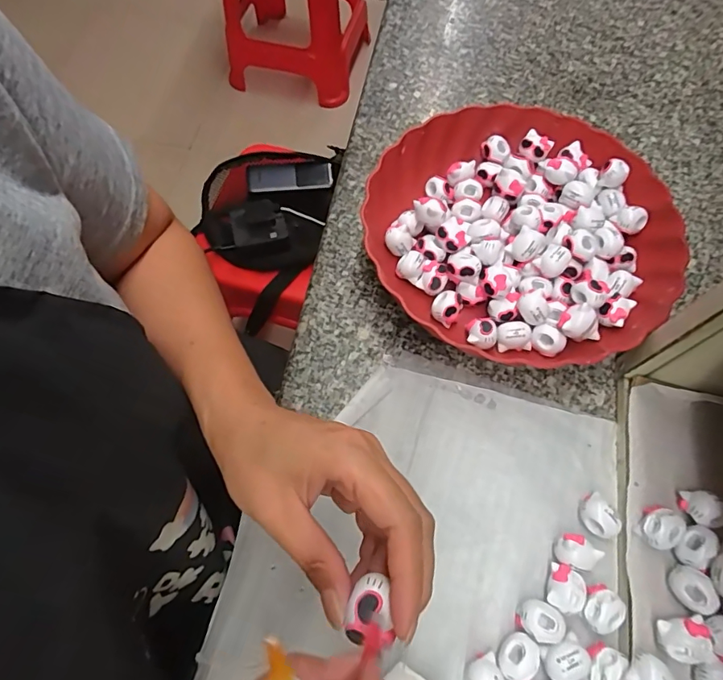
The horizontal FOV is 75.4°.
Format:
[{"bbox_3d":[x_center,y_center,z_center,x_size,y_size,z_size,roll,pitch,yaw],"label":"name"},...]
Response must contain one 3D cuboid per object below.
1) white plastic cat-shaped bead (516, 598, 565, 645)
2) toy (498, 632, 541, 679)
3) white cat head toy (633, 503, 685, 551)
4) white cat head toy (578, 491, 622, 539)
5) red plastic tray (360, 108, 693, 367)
[{"bbox_3d":[0.107,0.167,0.278,0.024,0.018,0.020,11,66,5],"label":"white plastic cat-shaped bead"},{"bbox_3d":[0.092,0.185,0.271,0.024,0.014,0.022,0,65,0],"label":"toy"},{"bbox_3d":[0.182,0.114,0.287,0.022,0.016,0.024,0,65,0],"label":"white cat head toy"},{"bbox_3d":[0.153,0.115,0.303,0.018,0.017,0.027,-22,67,-10],"label":"white cat head toy"},{"bbox_3d":[0.125,-0.087,0.381,0.230,0.046,0.240,-38,71,-16],"label":"red plastic tray"}]

